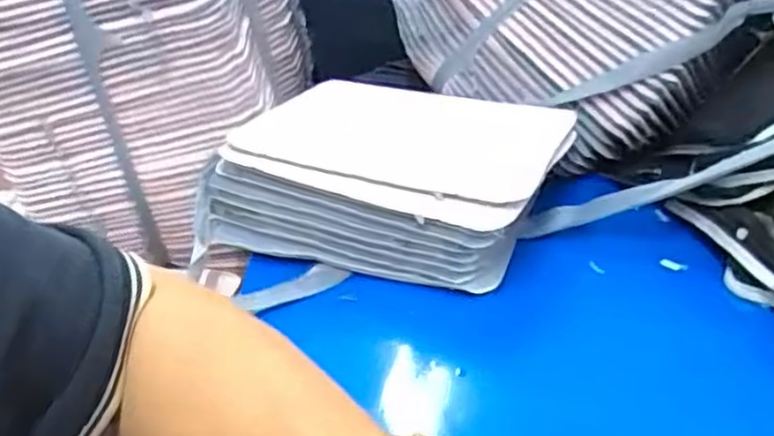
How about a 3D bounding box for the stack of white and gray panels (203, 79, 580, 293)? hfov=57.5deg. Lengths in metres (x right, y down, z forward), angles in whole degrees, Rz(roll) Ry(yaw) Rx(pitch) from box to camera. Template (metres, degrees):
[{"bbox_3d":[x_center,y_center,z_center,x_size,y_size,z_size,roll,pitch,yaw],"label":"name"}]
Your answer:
[{"bbox_3d":[0.007,-0.050,0.781,0.342,0.106,0.267,9,35,25],"label":"stack of white and gray panels"}]

